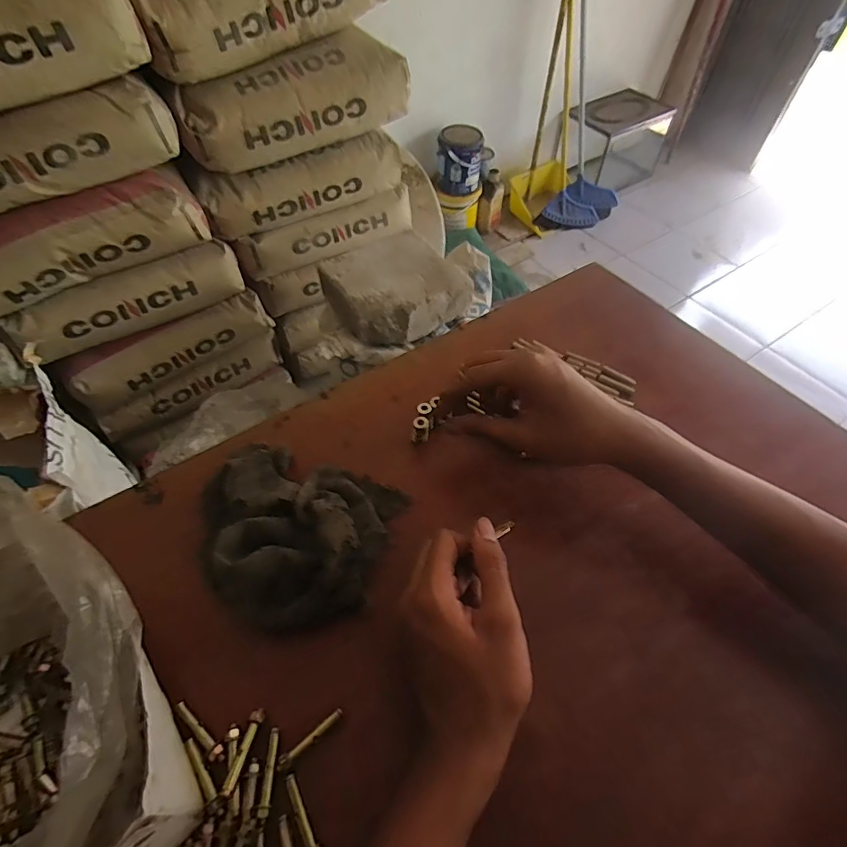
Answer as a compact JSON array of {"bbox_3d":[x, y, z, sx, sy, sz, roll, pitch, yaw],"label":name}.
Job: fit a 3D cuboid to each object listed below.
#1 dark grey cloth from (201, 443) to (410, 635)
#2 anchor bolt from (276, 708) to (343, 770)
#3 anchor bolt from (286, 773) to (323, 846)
[{"bbox_3d":[-0.108,0.078,0.369,0.150,0.053,0.133,15,55,11],"label":"dark grey cloth"},{"bbox_3d":[-0.071,0.200,0.305,0.046,0.004,0.008,-33,61,-22],"label":"anchor bolt"},{"bbox_3d":[-0.070,0.231,0.281,0.007,0.004,0.046,-28,59,-19],"label":"anchor bolt"}]

